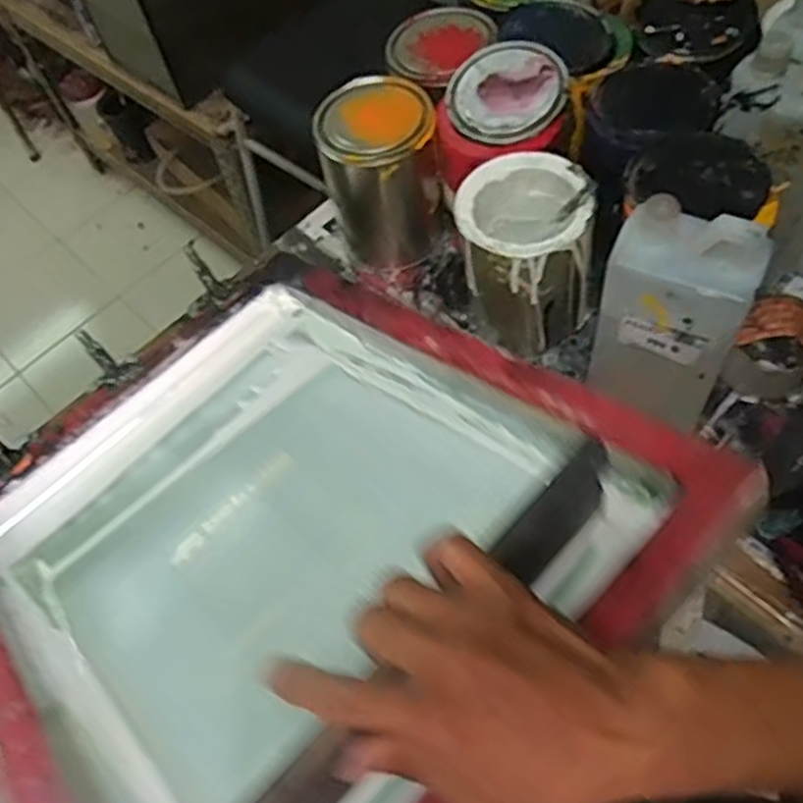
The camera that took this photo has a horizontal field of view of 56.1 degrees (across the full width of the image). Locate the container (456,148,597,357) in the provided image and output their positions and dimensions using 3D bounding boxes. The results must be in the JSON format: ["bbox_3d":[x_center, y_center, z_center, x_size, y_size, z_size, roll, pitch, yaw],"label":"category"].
[{"bbox_3d":[0.110,-0.130,0.670,0.113,0.148,0.120,1,59,8],"label":"container"}]

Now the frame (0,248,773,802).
[{"bbox_3d":[-0.092,0.086,0.524,0.423,0.042,0.475,-42,46,-17],"label":"frame"}]

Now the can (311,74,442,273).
[{"bbox_3d":[-0.017,-0.216,0.733,0.105,0.146,0.104,-3,59,6],"label":"can"}]

